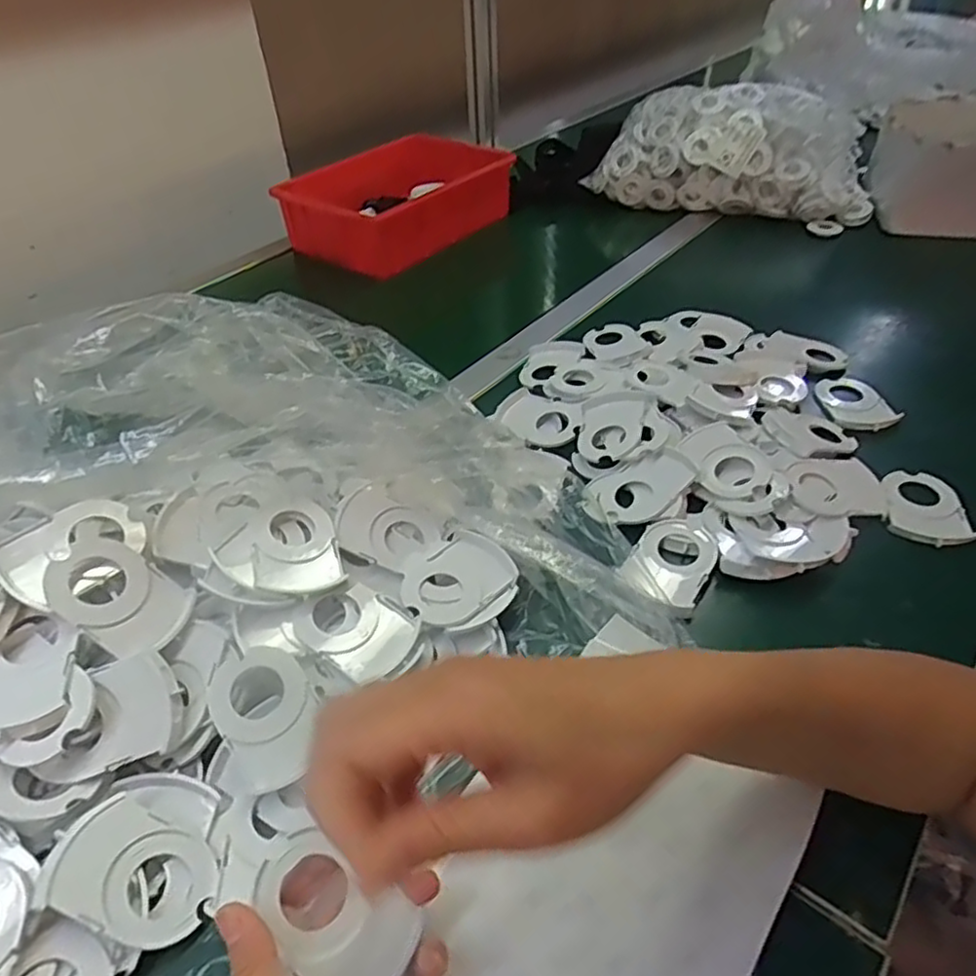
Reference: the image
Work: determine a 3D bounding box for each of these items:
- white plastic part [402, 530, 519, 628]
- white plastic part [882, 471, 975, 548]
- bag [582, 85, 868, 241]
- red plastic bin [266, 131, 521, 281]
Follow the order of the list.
[{"bbox_3d":[-0.022,0.060,0.468,0.077,0.010,0.058,-30,47,-28],"label":"white plastic part"},{"bbox_3d":[0.344,0.014,0.530,0.060,0.013,0.074,8,42,13],"label":"white plastic part"},{"bbox_3d":[0.323,-0.455,0.910,0.360,0.125,0.141,27,49,30],"label":"bag"},{"bbox_3d":[-0.122,-0.401,0.945,0.196,0.088,0.276,23,47,27],"label":"red plastic bin"}]

